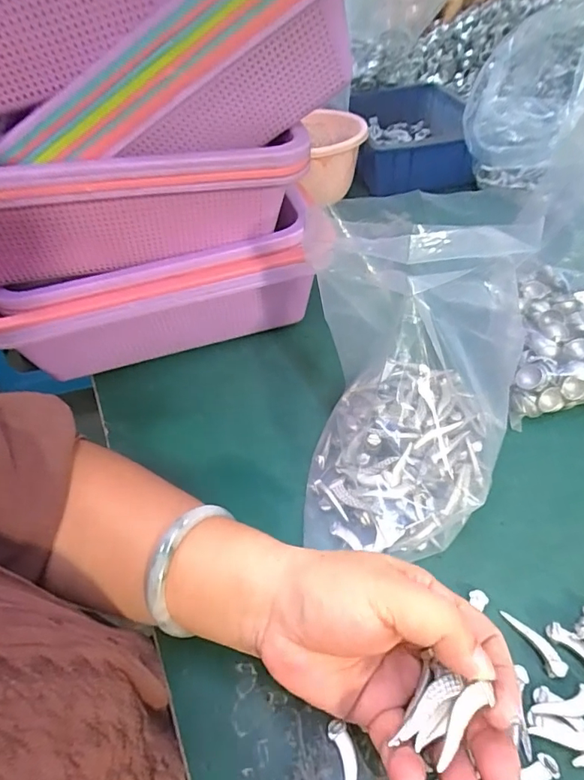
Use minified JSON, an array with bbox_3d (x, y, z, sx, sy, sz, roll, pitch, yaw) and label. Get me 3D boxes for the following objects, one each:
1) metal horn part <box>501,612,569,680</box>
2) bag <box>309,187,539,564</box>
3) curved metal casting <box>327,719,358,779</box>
[{"bbox_3d":[0.133,0.136,0.258,0.011,0.004,0.039,-24,48,-16],"label":"metal horn part"},{"bbox_3d":[0.083,-0.015,0.321,0.131,0.137,0.216,5,47,12],"label":"bag"},{"bbox_3d":[0.027,0.182,0.227,0.011,0.006,0.038,-13,46,-6],"label":"curved metal casting"}]

